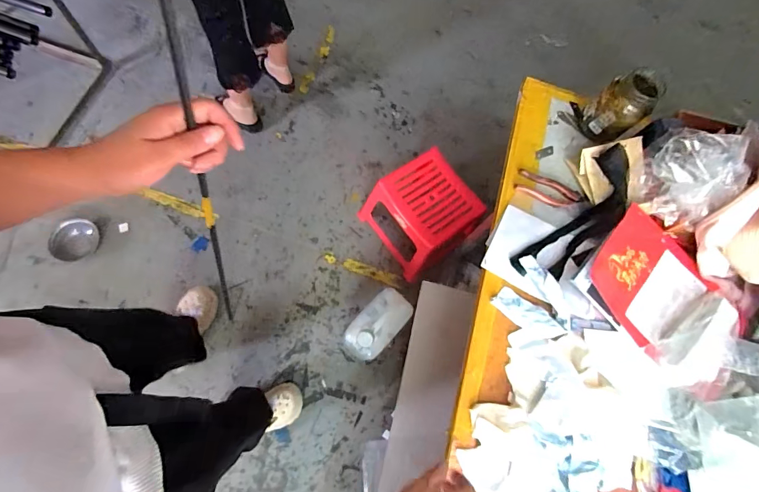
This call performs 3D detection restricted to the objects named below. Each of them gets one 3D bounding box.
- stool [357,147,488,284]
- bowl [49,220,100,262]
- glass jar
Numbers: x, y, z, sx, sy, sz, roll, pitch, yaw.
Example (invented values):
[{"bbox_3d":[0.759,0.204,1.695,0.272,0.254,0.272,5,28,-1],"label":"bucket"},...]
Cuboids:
[{"bbox_3d":[0.138,-0.106,1.336,0.285,0.257,0.322,-33,79,-16],"label":"stool"},{"bbox_3d":[-0.998,-0.017,1.269,0.138,0.037,0.136,2,72,-7],"label":"bowl"},{"bbox_3d":[0.442,-0.255,0.715,0.077,0.129,0.084,2,72,-7],"label":"glass jar"}]

